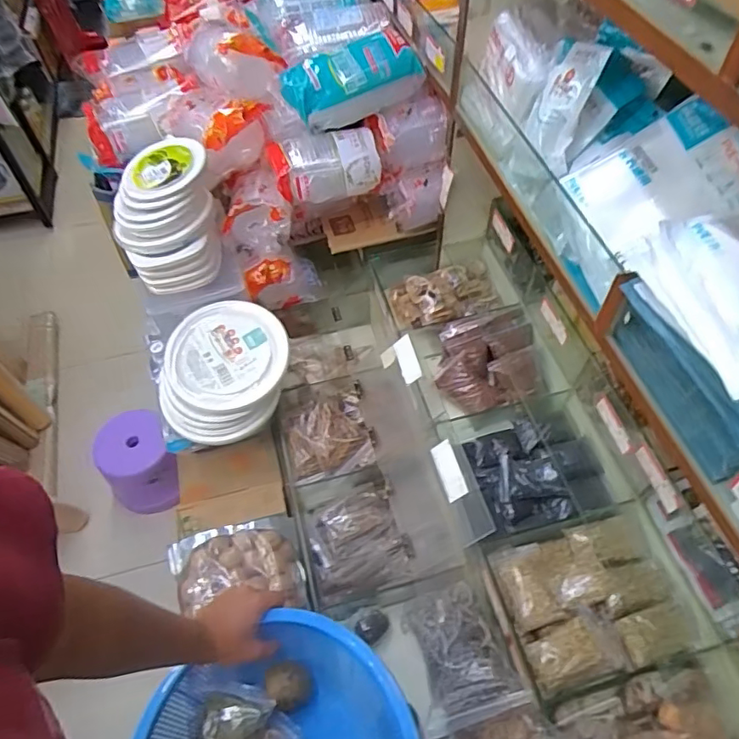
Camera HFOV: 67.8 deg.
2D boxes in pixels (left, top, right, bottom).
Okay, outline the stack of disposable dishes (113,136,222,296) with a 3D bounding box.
[{"bbox_3d":[-0.353,-0.265,0.965,0.162,0.182,0.183,-14,55,-9],"label":"stack of disposable dishes"}]

